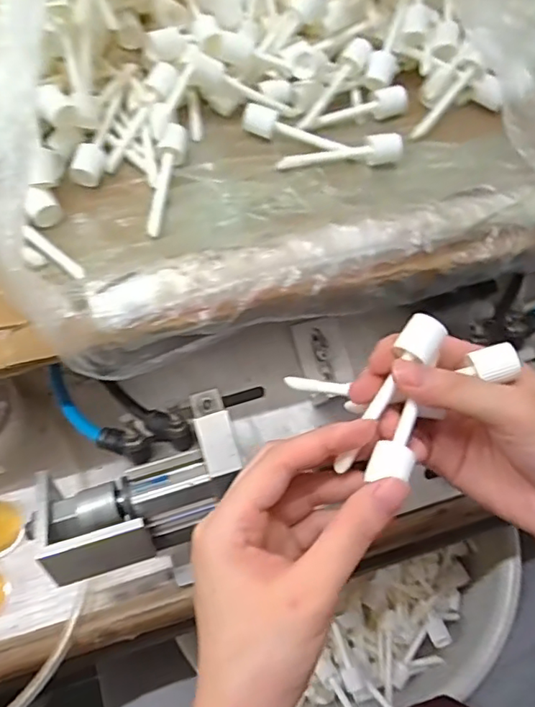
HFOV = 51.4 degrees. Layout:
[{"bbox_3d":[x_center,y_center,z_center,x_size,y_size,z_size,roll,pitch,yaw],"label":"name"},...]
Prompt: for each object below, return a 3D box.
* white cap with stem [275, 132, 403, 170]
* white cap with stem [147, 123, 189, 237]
[{"bbox_3d":[0.048,-0.133,0.369,0.082,0.013,0.014,-8,63,-4],"label":"white cap with stem"},{"bbox_3d":[-0.065,-0.111,0.353,0.017,0.017,0.079,6,63,3],"label":"white cap with stem"}]

